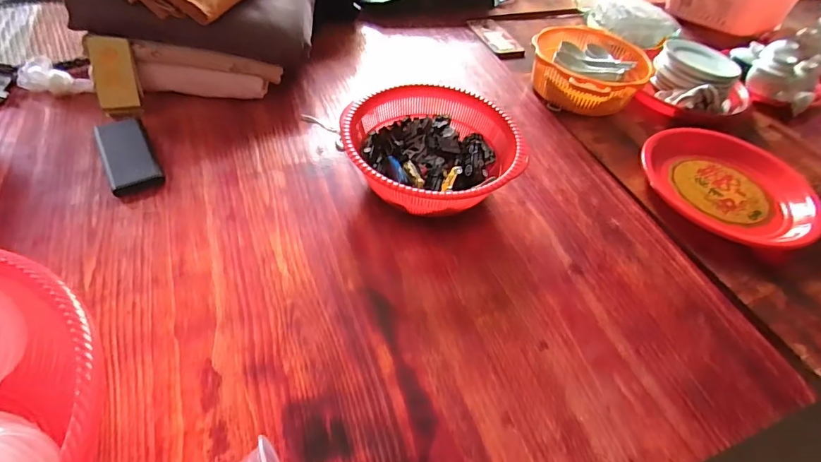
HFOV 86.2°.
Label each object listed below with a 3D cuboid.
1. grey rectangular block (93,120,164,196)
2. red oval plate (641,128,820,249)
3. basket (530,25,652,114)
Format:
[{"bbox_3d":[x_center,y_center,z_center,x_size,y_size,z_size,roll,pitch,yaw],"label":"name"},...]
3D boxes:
[{"bbox_3d":[-0.395,-0.106,0.615,0.060,0.015,0.146,-22,55,-24],"label":"grey rectangular block"},{"bbox_3d":[0.489,-0.072,0.674,0.248,0.040,0.184,24,51,13],"label":"red oval plate"},{"bbox_3d":[0.332,-0.306,0.834,0.201,0.075,0.255,22,50,12],"label":"basket"}]

